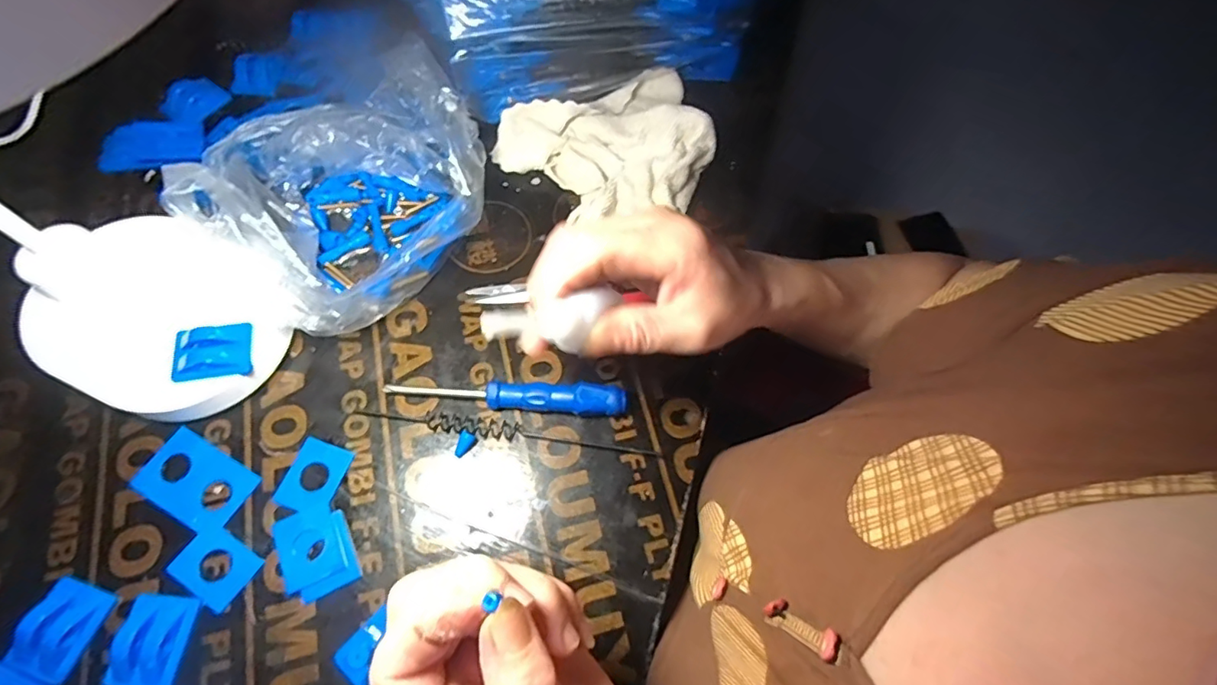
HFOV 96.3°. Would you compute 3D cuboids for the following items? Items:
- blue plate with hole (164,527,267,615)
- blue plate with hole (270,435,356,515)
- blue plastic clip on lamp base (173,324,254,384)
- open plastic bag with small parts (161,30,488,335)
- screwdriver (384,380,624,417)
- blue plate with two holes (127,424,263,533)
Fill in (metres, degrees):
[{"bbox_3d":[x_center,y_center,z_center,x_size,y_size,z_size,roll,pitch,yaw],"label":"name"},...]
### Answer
[{"bbox_3d":[-0.221,0.125,0.306,0.044,0.004,0.033,30,69,10],"label":"blue plate with hole"},{"bbox_3d":[-0.177,0.080,0.328,0.033,0.004,0.041,18,68,5],"label":"blue plate with hole"},{"bbox_3d":[-0.235,0.005,0.324,0.039,0.009,0.032,-9,68,-6],"label":"blue plastic clip on lamp base"},{"bbox_3d":[-0.177,-0.105,0.360,0.167,0.084,0.183,25,69,8],"label":"open plastic bag with small parts"},{"bbox_3d":[-0.063,0.035,0.347,0.149,0.017,0.017,2,67,-1],"label":"screwdriver"},{"bbox_3d":[-0.244,0.081,0.321,0.064,0.004,0.041,28,69,9],"label":"blue plate with two holes"}]

